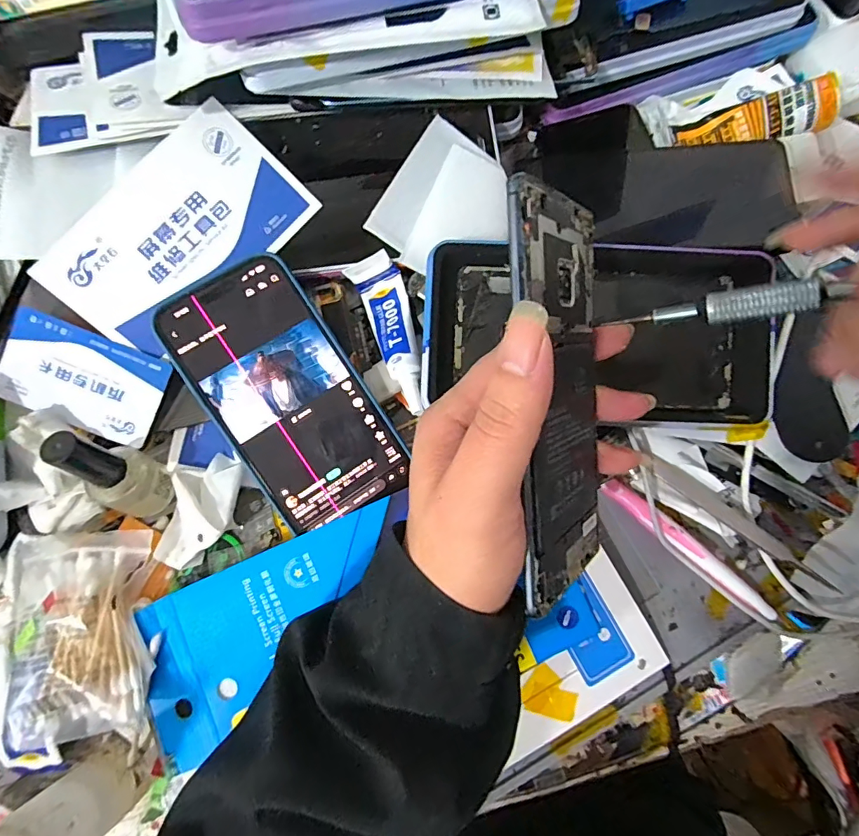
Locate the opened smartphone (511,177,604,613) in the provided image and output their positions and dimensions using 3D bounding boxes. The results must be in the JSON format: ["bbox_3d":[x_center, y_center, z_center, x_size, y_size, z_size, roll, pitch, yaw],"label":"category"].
[{"bbox_3d":[0.054,-0.008,0.186,0.004,0.070,0.152,2,100,38],"label":"opened smartphone"}]

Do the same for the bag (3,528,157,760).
[{"bbox_3d":[-0.184,0.110,0.236,0.075,0.022,0.098,-7,76,-2],"label":"bag"}]

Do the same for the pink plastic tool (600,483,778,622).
[{"bbox_3d":[0.148,0.073,0.267,0.111,0.008,0.016,40,79,9],"label":"pink plastic tool"}]

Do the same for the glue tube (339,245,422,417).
[{"bbox_3d":[-0.018,-0.051,0.278,0.030,0.022,0.096,-24,77,-6],"label":"glue tube"}]

